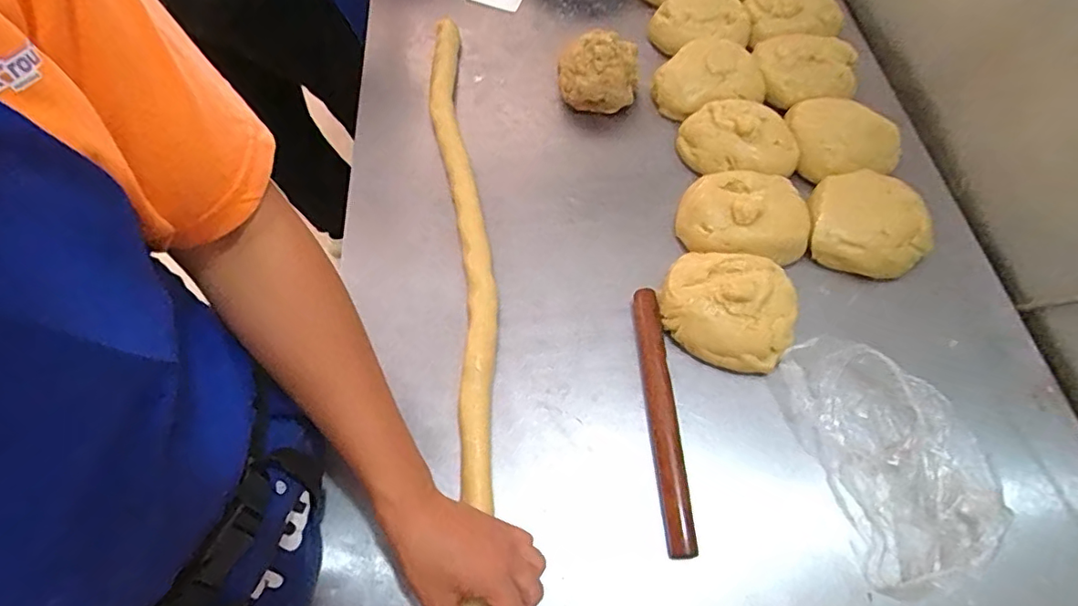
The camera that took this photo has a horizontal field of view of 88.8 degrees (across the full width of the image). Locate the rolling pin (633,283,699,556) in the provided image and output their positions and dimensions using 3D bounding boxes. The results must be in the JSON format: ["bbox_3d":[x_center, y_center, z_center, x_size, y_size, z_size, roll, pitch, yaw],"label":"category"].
[{"bbox_3d":[0.128,0.113,0.577,0.029,0.021,0.275,-3,62,1],"label":"rolling pin"}]

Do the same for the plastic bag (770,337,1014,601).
[{"bbox_3d":[0.337,0.138,0.530,0.128,0.065,0.237,-17,63,-6],"label":"plastic bag"}]

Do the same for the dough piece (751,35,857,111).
[{"bbox_3d":[0.385,-0.335,0.783,0.135,0.039,0.123,-10,62,-3],"label":"dough piece"}]

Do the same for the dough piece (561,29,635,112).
[{"bbox_3d":[0.083,-0.329,0.783,0.109,0.074,0.100,3,63,4],"label":"dough piece"}]

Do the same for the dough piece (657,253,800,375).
[{"bbox_3d":[0.208,0.003,0.613,0.144,0.054,0.132,10,63,8],"label":"dough piece"}]

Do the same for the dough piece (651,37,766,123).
[{"bbox_3d":[0.235,-0.324,0.788,0.143,0.046,0.125,-17,63,-6],"label":"dough piece"}]

